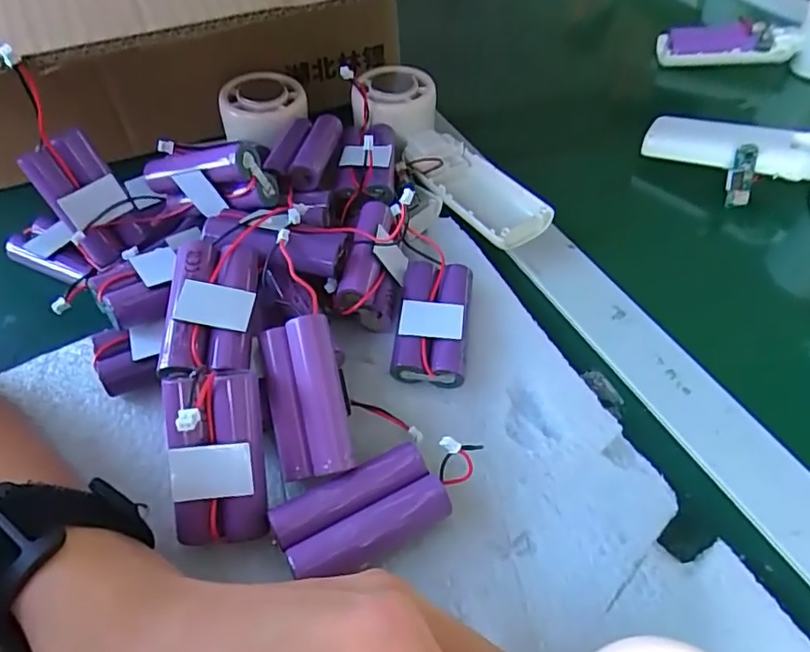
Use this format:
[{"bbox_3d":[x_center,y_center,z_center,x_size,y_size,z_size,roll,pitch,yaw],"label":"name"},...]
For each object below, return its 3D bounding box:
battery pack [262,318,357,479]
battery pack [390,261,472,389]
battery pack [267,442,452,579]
[{"bbox_3d":[-0.042,0.030,0.243,0.031,0.016,0.065,-21,77,28],"label":"battery pack"},{"bbox_3d":[0.015,-0.003,0.292,0.034,0.023,0.066,4,50,6],"label":"battery pack"},{"bbox_3d":[-0.017,0.076,0.231,0.065,0.018,0.032,-25,53,-18],"label":"battery pack"}]

